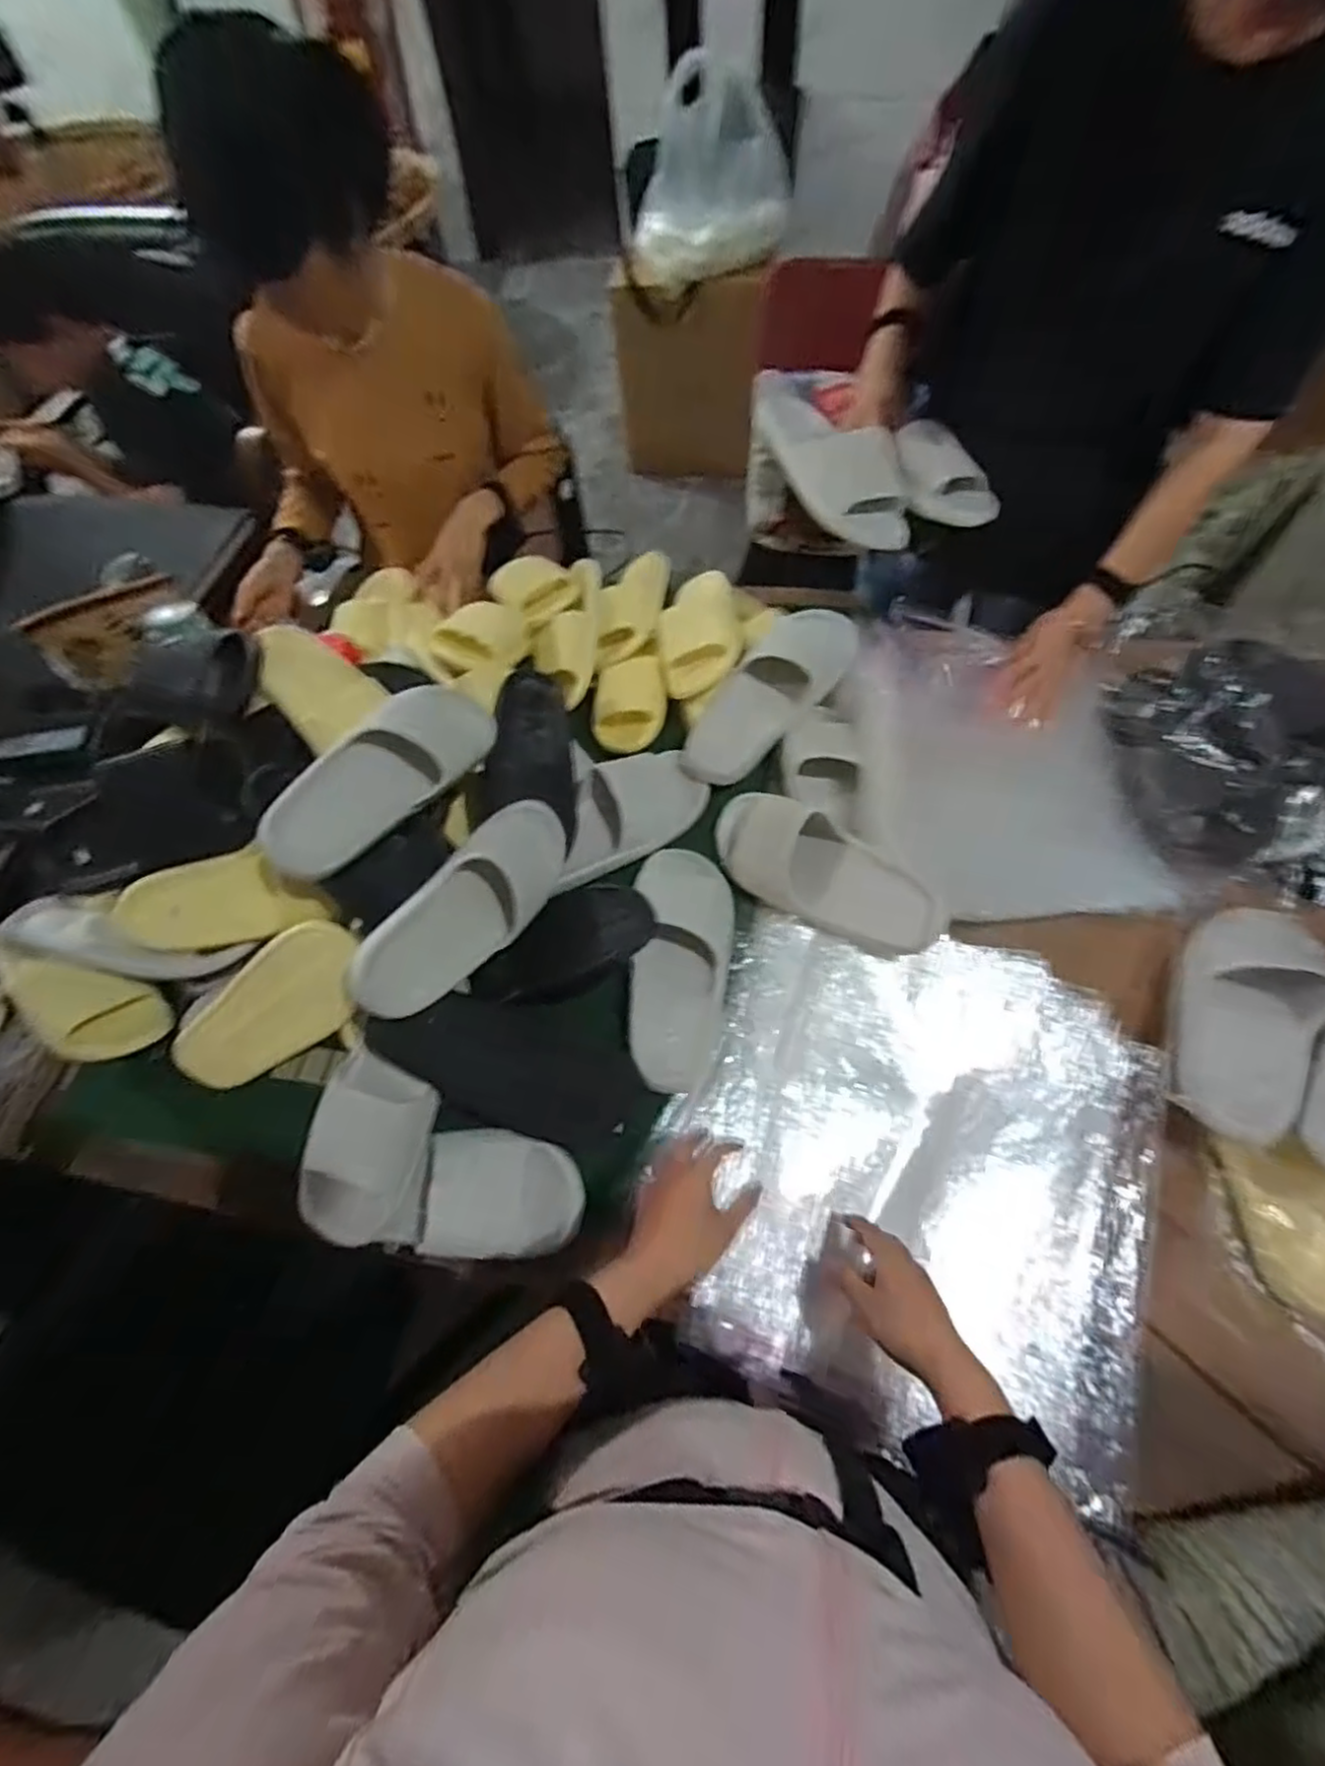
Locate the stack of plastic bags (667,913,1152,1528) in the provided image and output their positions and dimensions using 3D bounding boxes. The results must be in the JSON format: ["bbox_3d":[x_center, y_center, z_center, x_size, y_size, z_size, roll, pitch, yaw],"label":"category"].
[{"bbox_3d":[0.218,0.242,0.628,0.408,0.048,0.429,18,64,13],"label":"stack of plastic bags"}]

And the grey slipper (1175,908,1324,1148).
[{"bbox_3d":[0.571,0.113,0.654,0.108,0.084,0.312,31,55,19],"label":"grey slipper"}]

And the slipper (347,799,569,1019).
[{"bbox_3d":[-0.196,0.023,0.702,0.277,0.104,0.078,-45,28,-23],"label":"slipper"}]

